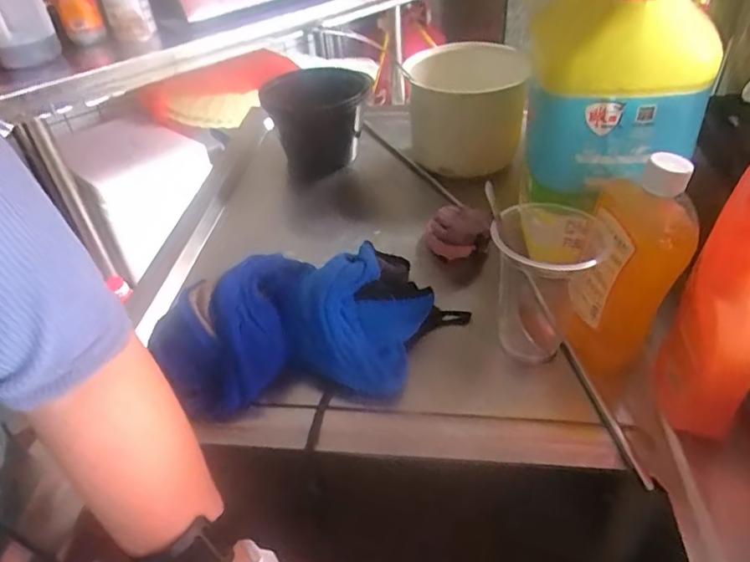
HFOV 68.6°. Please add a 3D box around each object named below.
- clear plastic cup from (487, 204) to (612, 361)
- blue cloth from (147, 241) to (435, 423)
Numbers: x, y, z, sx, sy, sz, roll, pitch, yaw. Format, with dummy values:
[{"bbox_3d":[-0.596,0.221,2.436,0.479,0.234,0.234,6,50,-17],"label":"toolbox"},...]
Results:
[{"bbox_3d":[0.137,0.002,0.454,0.083,0.131,0.095,7,41,14],"label":"clear plastic cup"},{"bbox_3d":[-0.068,0.035,0.466,0.219,0.036,0.142,-4,64,-6],"label":"blue cloth"}]

